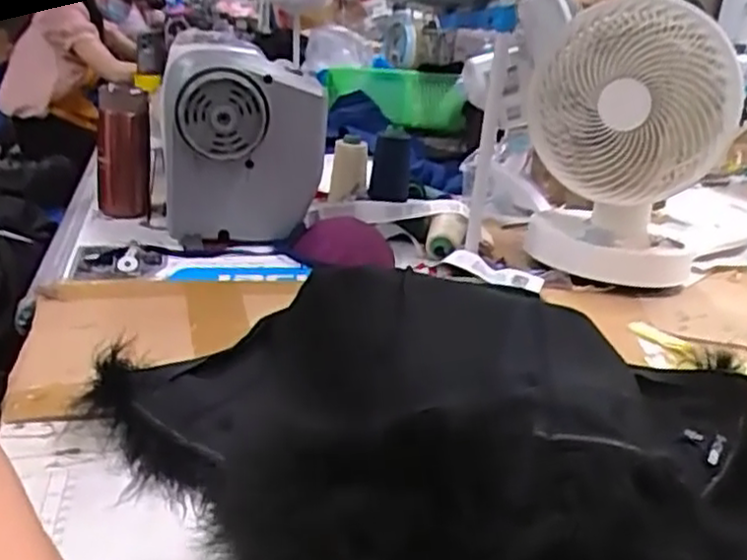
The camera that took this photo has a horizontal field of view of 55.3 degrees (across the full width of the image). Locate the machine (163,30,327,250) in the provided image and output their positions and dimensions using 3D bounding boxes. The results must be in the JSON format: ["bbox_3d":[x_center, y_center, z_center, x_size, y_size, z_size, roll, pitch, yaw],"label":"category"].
[{"bbox_3d":[-0.180,-0.190,0.972,0.198,0.233,0.281,0,22,-11],"label":"machine"}]

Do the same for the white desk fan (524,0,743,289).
[{"bbox_3d":[0.279,-0.148,0.816,0.213,0.298,0.161,9,22,12],"label":"white desk fan"}]

